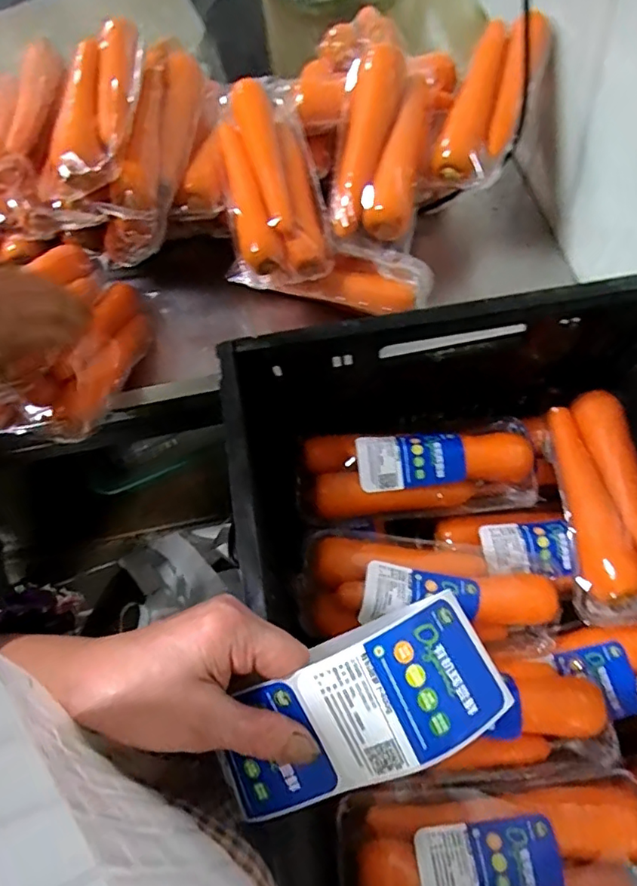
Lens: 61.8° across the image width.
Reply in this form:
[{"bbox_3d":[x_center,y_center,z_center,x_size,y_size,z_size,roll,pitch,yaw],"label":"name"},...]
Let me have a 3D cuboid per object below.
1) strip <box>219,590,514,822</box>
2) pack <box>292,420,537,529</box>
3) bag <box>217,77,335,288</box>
[{"bbox_3d":[0.019,0.134,0.271,0.146,0.049,0.069,-23,65,-7],"label":"strip"},{"bbox_3d":[0.101,0.023,0.526,0.240,0.053,0.093,-6,64,1],"label":"pack"},{"bbox_3d":[-0.054,-0.281,0.590,0.112,0.068,0.232,-11,78,-2],"label":"bag"}]

